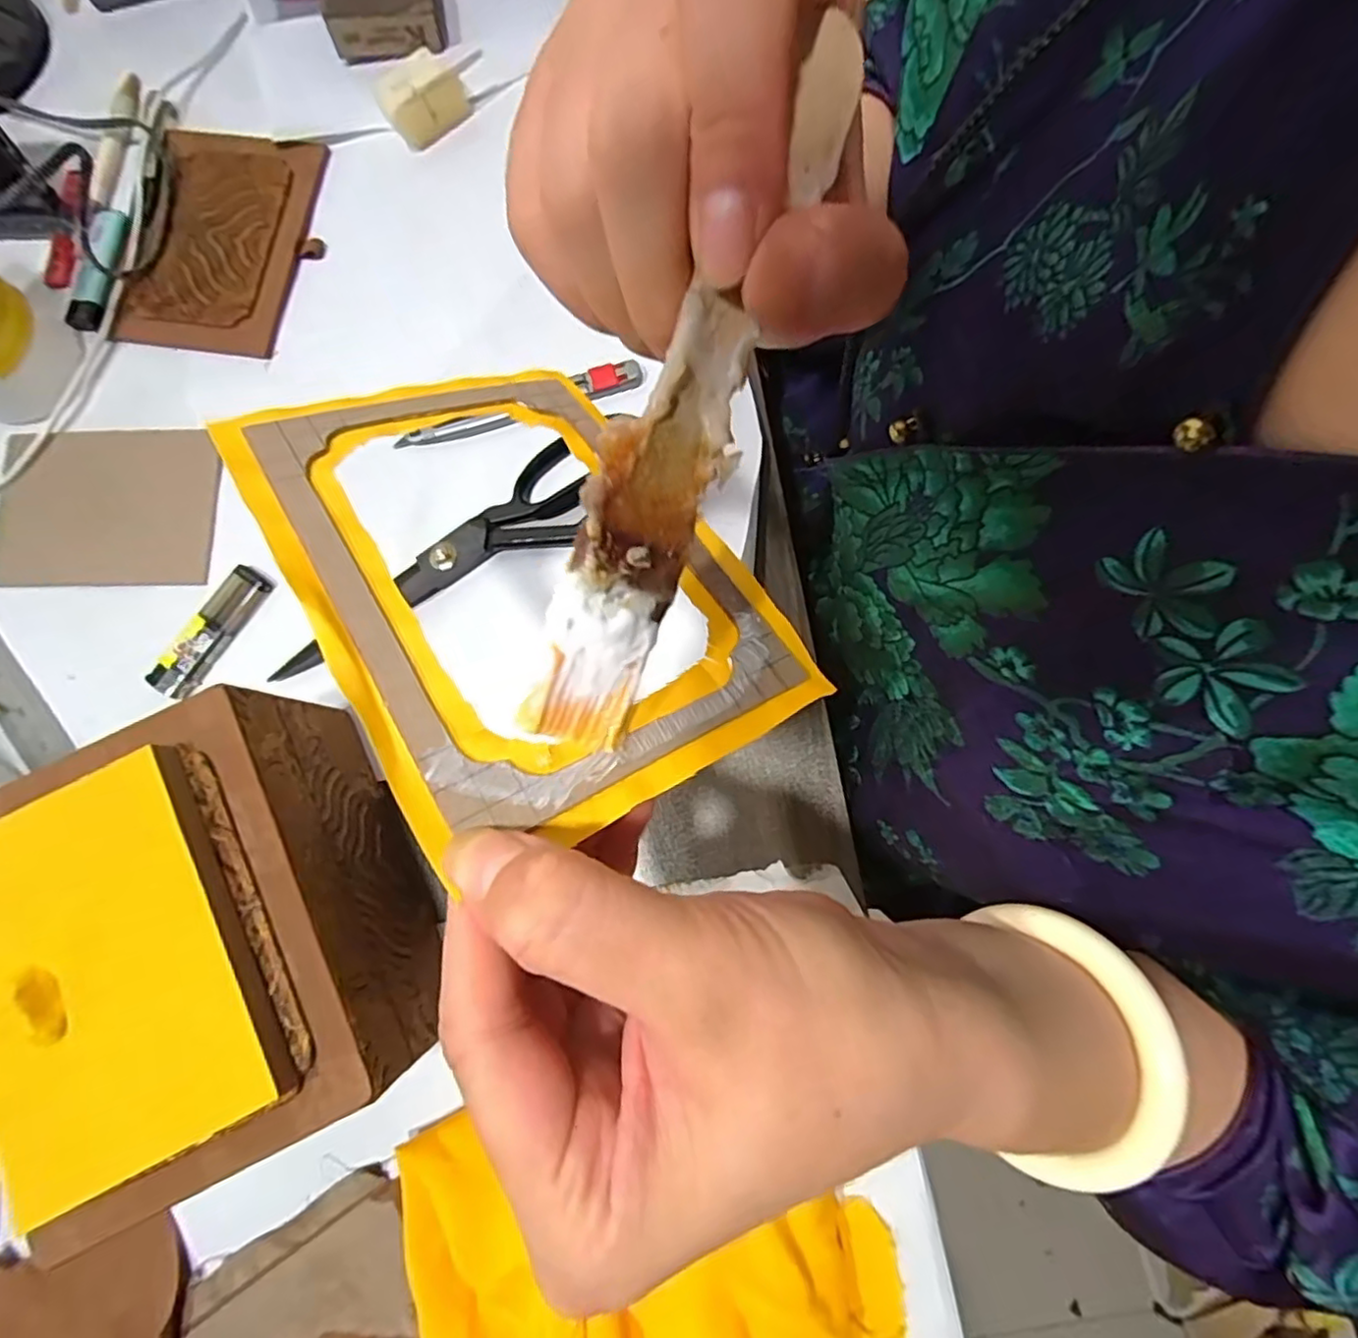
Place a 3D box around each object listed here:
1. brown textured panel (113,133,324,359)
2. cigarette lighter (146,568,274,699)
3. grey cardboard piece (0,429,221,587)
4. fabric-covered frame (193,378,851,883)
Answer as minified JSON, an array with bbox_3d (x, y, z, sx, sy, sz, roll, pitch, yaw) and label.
[{"bbox_3d":[-0.285,-0.272,0.406,0.108,0.013,0.146,7,80,4],"label":"brown textured panel"},{"bbox_3d":[-0.266,-0.021,0.368,0.025,0.010,0.080,34,83,8],"label":"cigarette lighter"},{"bbox_3d":[-0.344,-0.096,0.388,0.131,0.006,0.093,0,83,1],"label":"grey cardboard piece"},{"bbox_3d":[-0.041,-0.031,0.175,0.109,0.009,0.147,-27,70,-27],"label":"fabric-covered frame"}]

